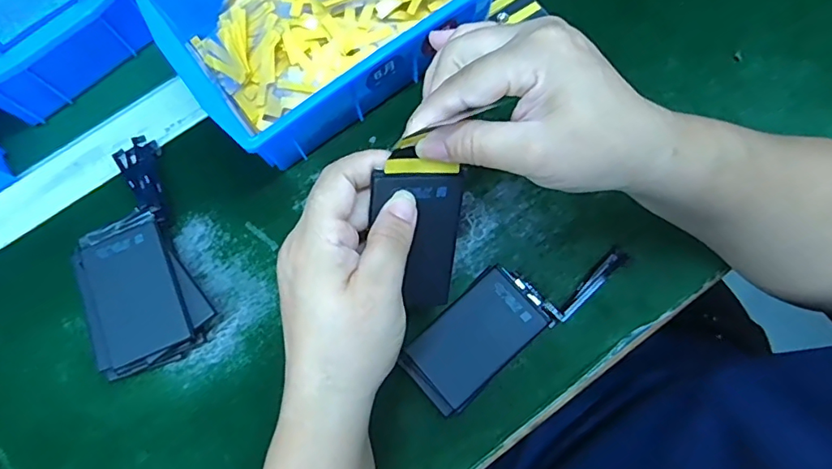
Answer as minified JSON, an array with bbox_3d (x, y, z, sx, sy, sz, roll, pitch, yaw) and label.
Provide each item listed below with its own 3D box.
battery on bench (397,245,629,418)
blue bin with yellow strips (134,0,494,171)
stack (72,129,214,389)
[{"bbox_3d":[0.060,0.045,0.315,0.148,0.012,0.052,-39,82,-9],"label":"battery on bench"},{"bbox_3d":[-0.060,-0.153,0.345,0.205,0.069,0.154,-34,77,-7],"label":"blue bin with yellow strips"},{"bbox_3d":[-0.179,0.011,0.324,0.065,0.035,0.145,-27,76,-5],"label":"stack"}]

